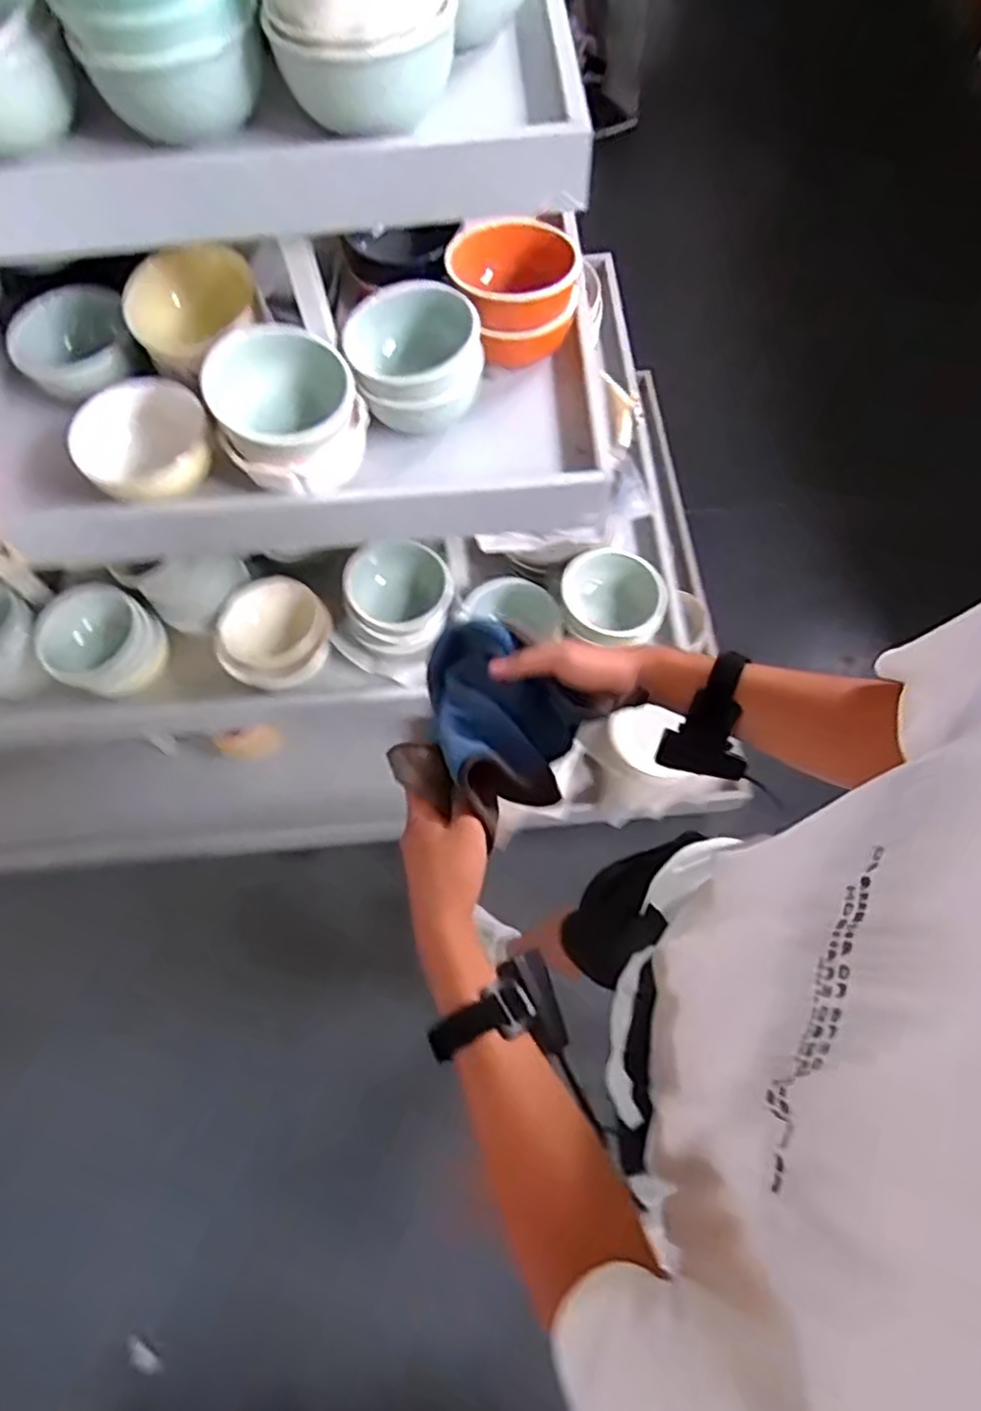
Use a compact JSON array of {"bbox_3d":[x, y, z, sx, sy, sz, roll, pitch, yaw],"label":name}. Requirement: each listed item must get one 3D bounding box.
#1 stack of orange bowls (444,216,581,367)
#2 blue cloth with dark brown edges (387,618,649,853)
[{"bbox_3d":[0.027,-0.506,0.846,0.153,0.096,0.157,4,66,5],"label":"stack of orange bowls"},{"bbox_3d":[-0.007,0.017,0.564,0.145,0.058,0.138,32,72,16],"label":"blue cloth with dark brown edges"}]

